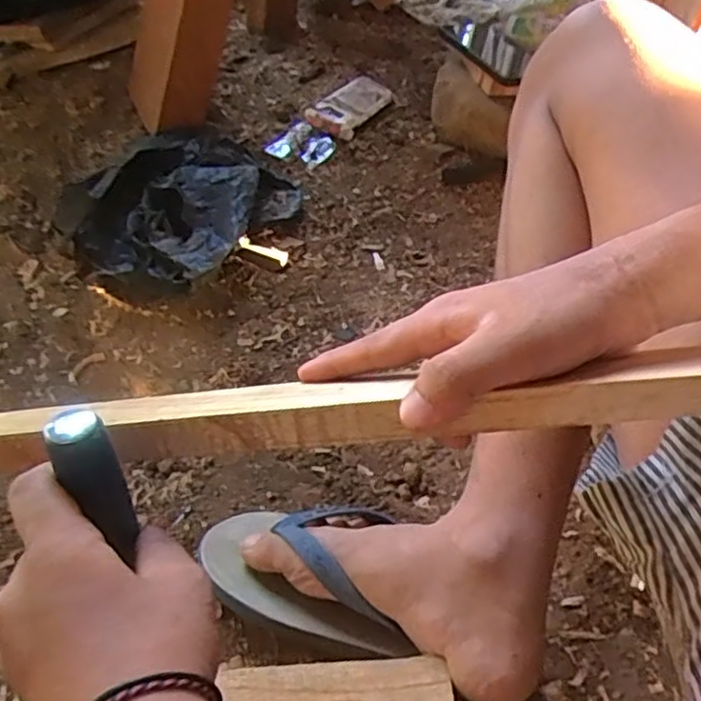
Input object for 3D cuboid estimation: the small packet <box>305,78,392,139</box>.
[{"bbox_3d":[-0.003,-0.327,0.930,0.069,0.023,0.117,29,52,18],"label":"small packet"}]

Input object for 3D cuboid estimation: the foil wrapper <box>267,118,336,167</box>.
[{"bbox_3d":[-0.059,-0.265,0.888,0.079,0.009,0.069,31,53,20],"label":"foil wrapper"}]

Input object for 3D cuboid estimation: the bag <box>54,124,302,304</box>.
[{"bbox_3d":[-0.197,-0.175,0.780,0.223,0.057,0.258,29,52,19],"label":"bag"}]

